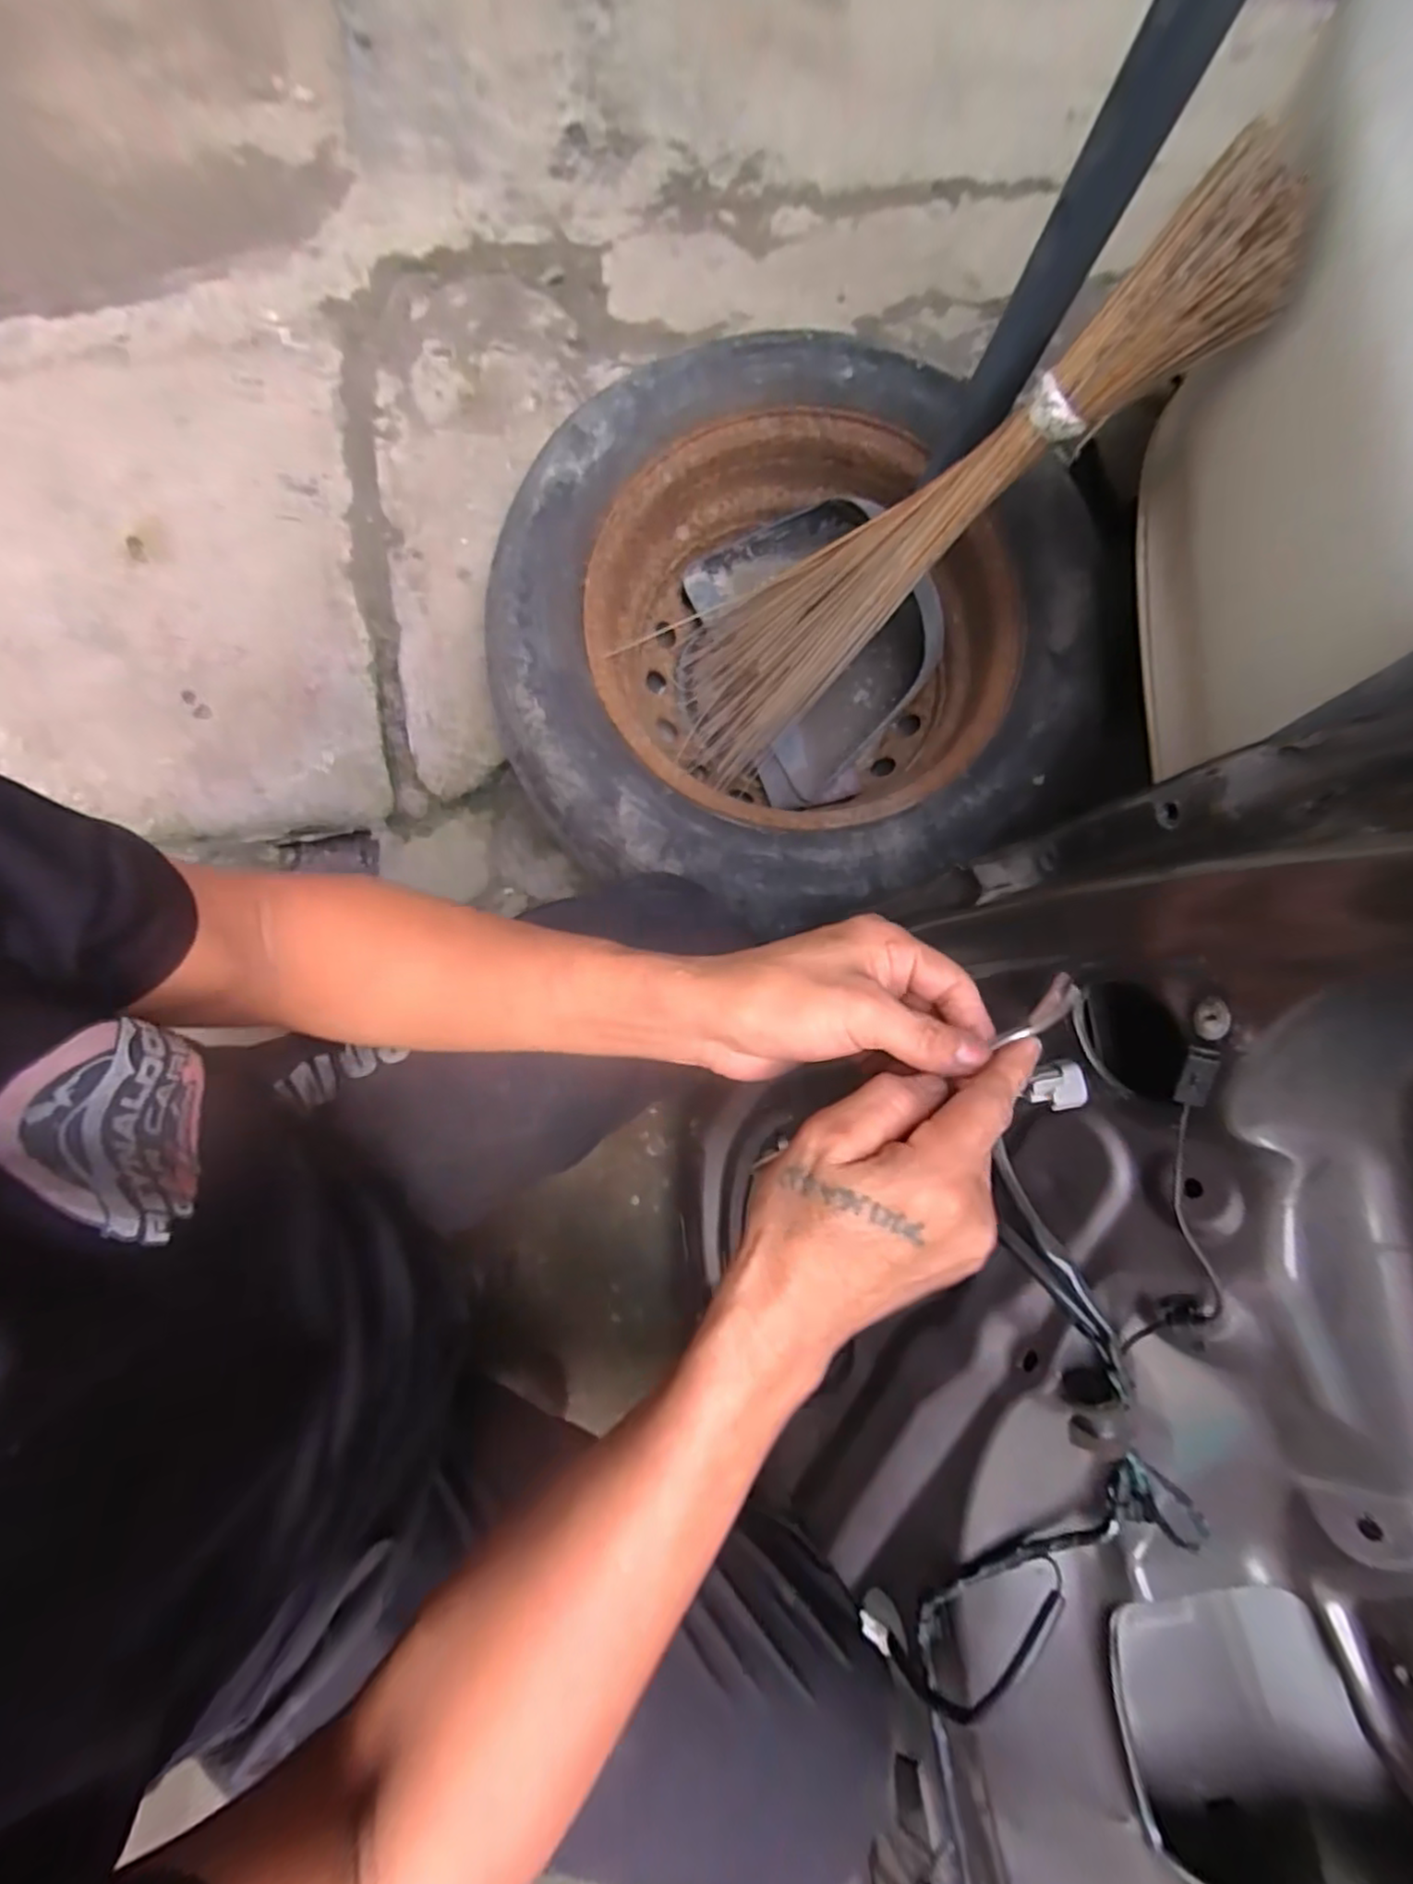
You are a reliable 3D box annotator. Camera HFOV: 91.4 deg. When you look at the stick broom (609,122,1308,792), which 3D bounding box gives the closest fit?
[{"bbox_3d":[0.117,-0.267,0.546,0.043,0.557,0.180,-4,89,-33],"label":"stick broom"}]

